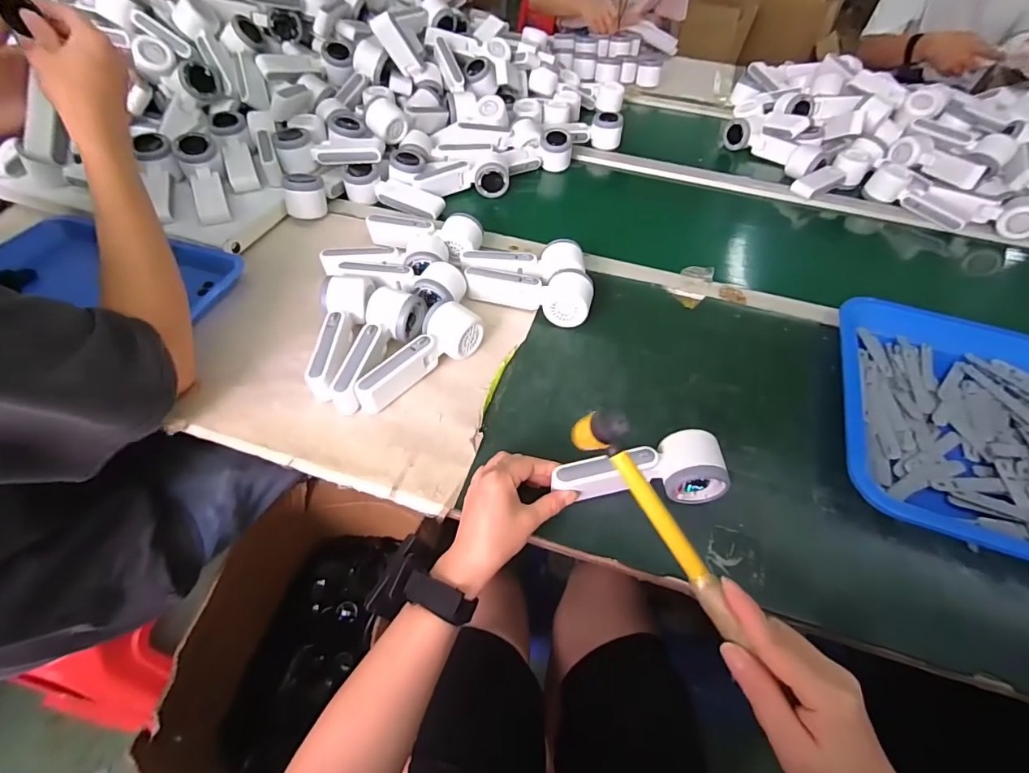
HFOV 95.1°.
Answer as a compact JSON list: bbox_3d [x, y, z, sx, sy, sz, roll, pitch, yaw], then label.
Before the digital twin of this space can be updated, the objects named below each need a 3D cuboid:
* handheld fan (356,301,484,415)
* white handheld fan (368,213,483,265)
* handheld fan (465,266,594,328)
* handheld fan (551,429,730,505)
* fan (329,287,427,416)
[{"bbox_3d":[-0.112,-0.034,0.539,0.160,0.053,0.053,-36,61,-29],"label":"handheld fan"},{"bbox_3d":[-0.129,-0.221,0.688,0.168,0.059,0.065,22,52,14],"label":"white handheld fan"},{"bbox_3d":[0.020,-0.127,0.618,0.165,0.054,0.057,21,52,14],"label":"handheld fan"},{"bbox_3d":[0.119,0.082,0.457,0.160,0.043,0.057,-3,52,-5],"label":"handheld fan"},{"bbox_3d":[-0.160,-0.044,0.540,0.055,0.057,0.154,16,51,10],"label":"fan"}]

